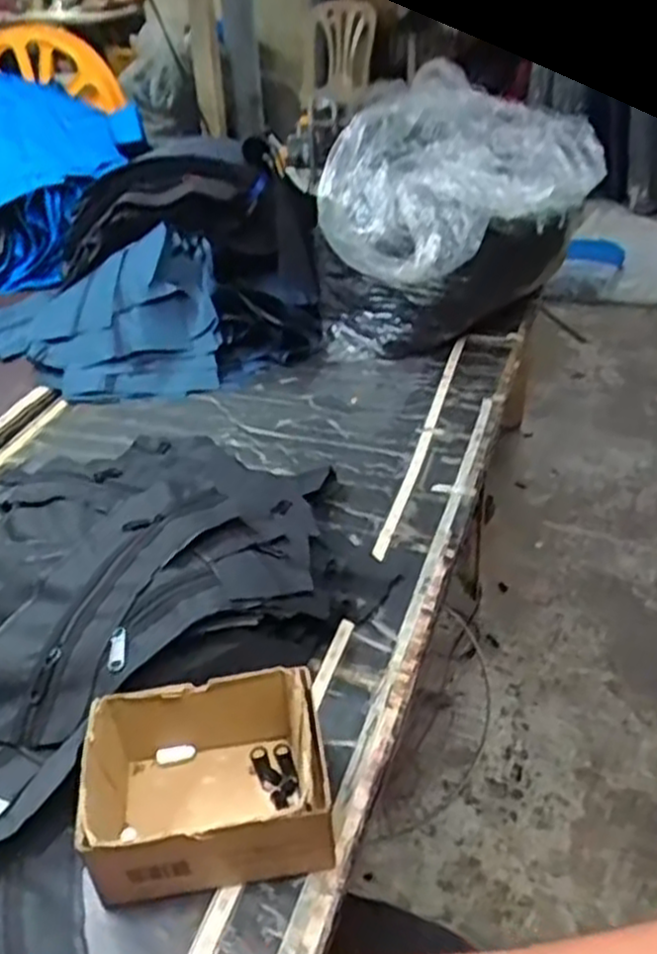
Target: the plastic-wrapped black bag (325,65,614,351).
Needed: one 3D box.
[{"bbox_3d":[0.160,-0.341,1.101,0.338,0.332,0.223,2,37,4],"label":"plastic-wrapped black bag"}]

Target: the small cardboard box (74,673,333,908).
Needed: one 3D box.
[{"bbox_3d":[-0.087,0.219,0.556,0.163,0.083,0.120,-6,37,-7],"label":"small cardboard box"}]

